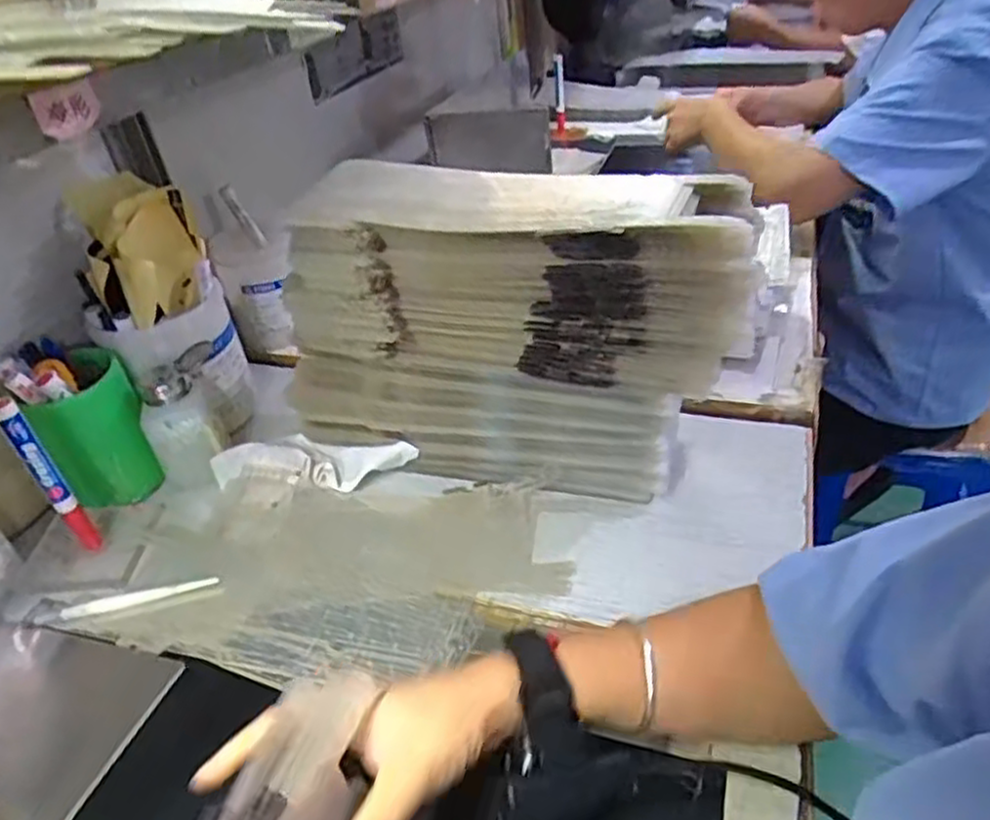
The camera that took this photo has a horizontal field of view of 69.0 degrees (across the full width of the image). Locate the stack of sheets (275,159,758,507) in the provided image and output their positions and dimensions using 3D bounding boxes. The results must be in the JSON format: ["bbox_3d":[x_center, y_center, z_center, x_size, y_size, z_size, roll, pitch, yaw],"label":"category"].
[{"bbox_3d":[0.009,-0.054,0.569,0.346,0.233,0.123,6,38,18],"label":"stack of sheets"}]

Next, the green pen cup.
[{"bbox_3d":[-0.345,0.015,0.634,0.074,0.115,0.081,-25,39,-22],"label":"green pen cup"}]

